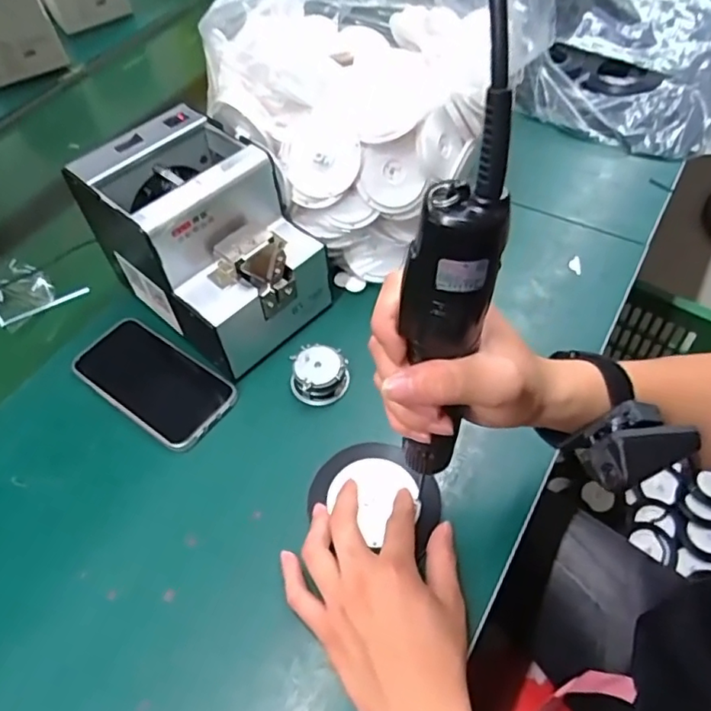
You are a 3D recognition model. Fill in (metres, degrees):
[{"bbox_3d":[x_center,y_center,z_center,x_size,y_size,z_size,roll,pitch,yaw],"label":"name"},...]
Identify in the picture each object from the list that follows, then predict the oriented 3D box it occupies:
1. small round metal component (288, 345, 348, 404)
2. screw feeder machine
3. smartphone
[{"bbox_3d":[-0.030,0.017,0.501,0.047,0.028,0.043,-2,53,3],"label":"small round metal component"},{"bbox_3d":[-0.126,-0.102,0.513,0.167,0.141,0.128,36,64,27],"label":"screw feeder machine"},{"bbox_3d":[-0.177,0.021,0.513,0.147,0.016,0.075,28,60,23],"label":"smartphone"}]

